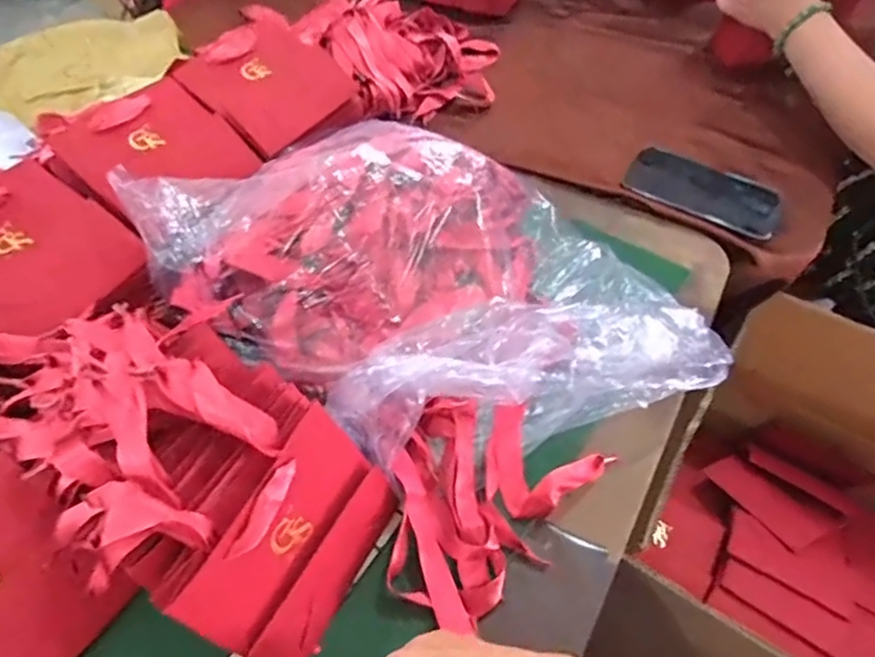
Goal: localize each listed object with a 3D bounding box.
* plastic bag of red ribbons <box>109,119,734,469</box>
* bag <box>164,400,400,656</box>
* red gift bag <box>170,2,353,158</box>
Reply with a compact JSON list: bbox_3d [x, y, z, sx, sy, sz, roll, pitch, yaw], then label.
[{"bbox_3d":[0.000,-0.046,0.512,0.436,0.115,0.306,37,62,23],"label":"plastic bag of red ribbons"},{"bbox_3d":[-0.083,0.137,0.386,0.015,0.124,0.139,5,50,37],"label":"bag"},{"bbox_3d":[-0.186,-0.273,0.656,0.159,0.013,0.147,40,69,8],"label":"red gift bag"}]

